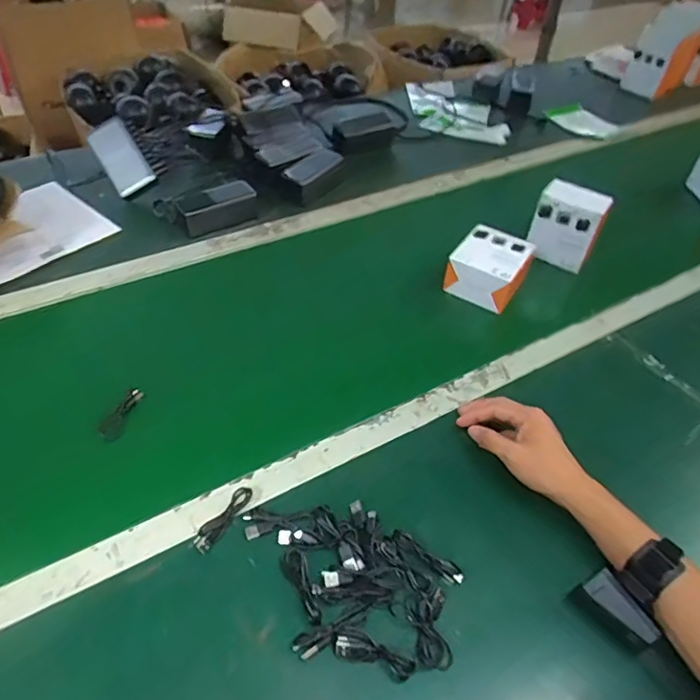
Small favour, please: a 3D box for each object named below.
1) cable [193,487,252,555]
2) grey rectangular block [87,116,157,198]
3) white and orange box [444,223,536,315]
[{"bbox_3d":[-0.131,0.173,0.566,0.022,0.007,0.080,25,49,20],"label":"cable"},{"bbox_3d":[-0.409,-0.345,0.972,0.074,0.123,0.015,-26,14,8],"label":"grey rectangular block"},{"bbox_3d":[0.228,-0.133,0.875,0.113,0.068,0.118,27,50,21],"label":"white and orange box"}]

